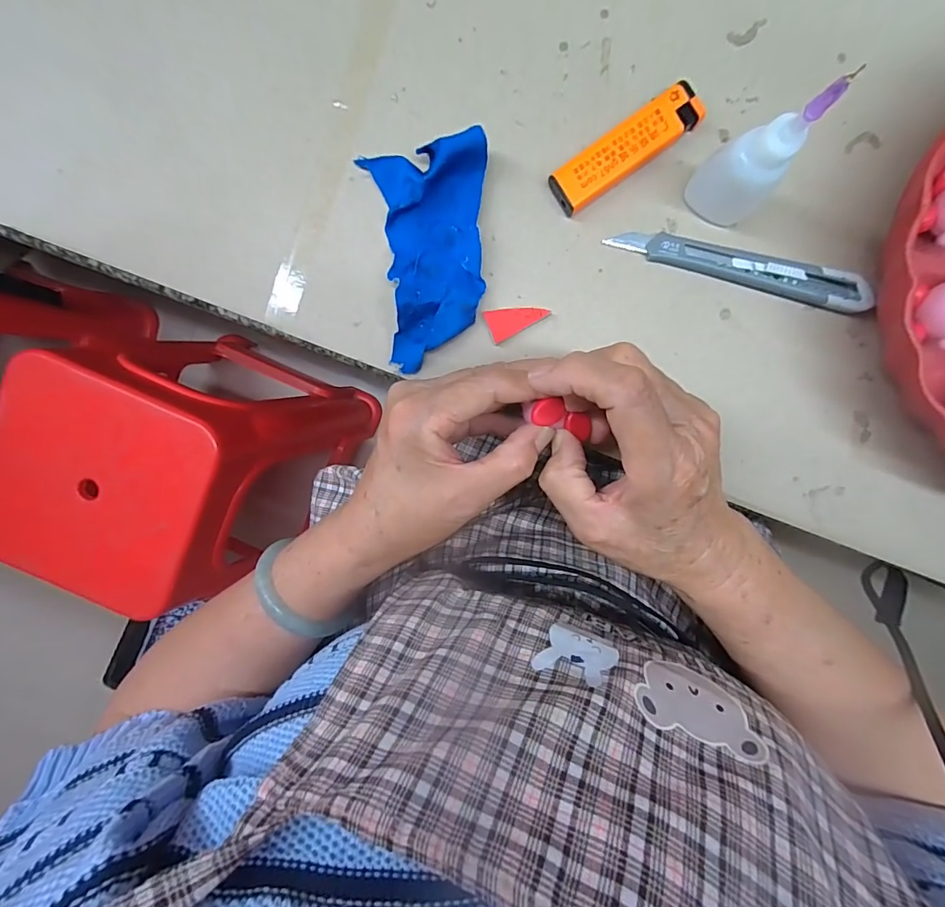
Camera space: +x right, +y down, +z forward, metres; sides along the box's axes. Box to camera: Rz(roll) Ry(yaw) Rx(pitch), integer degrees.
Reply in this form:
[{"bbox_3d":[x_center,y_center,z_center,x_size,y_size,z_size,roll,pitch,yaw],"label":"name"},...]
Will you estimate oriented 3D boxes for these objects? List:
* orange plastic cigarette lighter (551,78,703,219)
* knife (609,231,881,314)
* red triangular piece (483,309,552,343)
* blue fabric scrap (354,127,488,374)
[{"bbox_3d":[0.080,-0.158,0.233,0.082,0.013,0.023,-33,93,6],"label":"orange plastic cigarette lighter"},{"bbox_3d":[0.143,-0.101,0.237,0.134,0.013,0.017,15,96,1],"label":"knife"},{"bbox_3d":[0.024,-0.078,0.248,0.033,0.006,0.018,-28,94,5],"label":"red triangular piece"},{"bbox_3d":[-0.021,-0.106,0.239,0.059,0.023,0.111,-4,96,3],"label":"blue fabric scrap"}]

